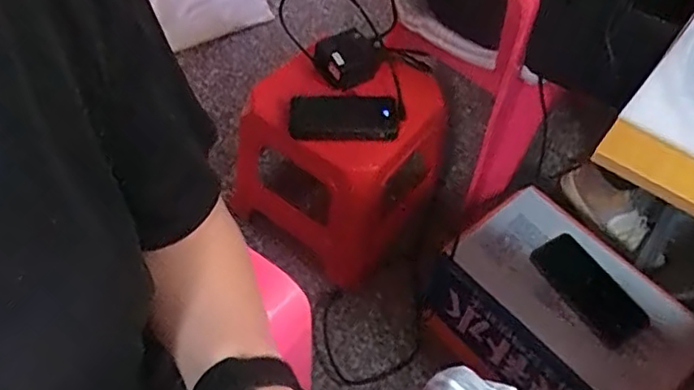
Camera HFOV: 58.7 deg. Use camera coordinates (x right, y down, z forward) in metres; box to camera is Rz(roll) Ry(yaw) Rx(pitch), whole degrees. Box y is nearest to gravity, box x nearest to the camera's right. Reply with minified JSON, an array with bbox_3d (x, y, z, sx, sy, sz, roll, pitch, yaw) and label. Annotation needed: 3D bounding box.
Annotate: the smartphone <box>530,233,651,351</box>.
[{"bbox_3d":[0.335,0.130,0.856,0.082,0.011,0.168,-25,59,-20],"label":"smartphone"}]

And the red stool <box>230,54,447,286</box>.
[{"bbox_3d":[0.007,-0.061,1.013,0.268,0.271,0.270,39,60,23],"label":"red stool"}]

